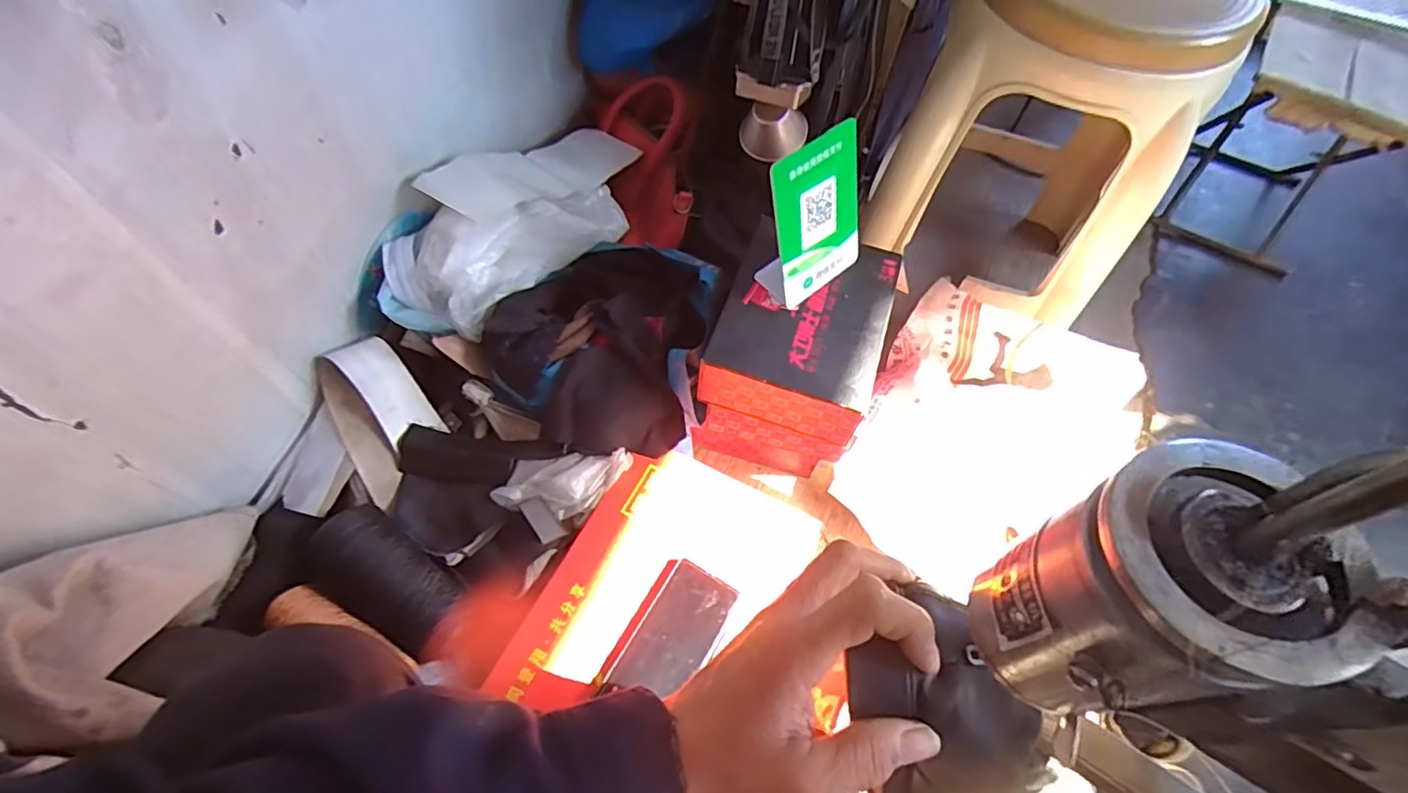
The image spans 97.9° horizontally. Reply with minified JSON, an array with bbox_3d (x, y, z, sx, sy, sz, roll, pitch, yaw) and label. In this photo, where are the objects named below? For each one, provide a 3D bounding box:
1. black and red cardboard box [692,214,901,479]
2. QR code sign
[{"bbox_3d":[0.107,-0.038,0.748,0.167,0.234,0.210,17,61,8],"label":"black and red cardboard box"},{"bbox_3d":[0.114,-0.175,0.610,0.116,0.152,0.057,-37,68,-21],"label":"QR code sign"}]

